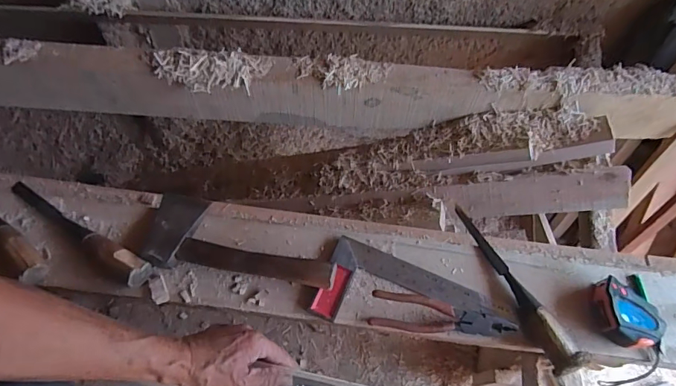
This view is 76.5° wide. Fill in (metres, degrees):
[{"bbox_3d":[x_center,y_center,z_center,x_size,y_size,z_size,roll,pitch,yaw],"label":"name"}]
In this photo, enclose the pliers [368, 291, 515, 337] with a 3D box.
[{"bbox_3d":[0.142,0.167,0.584,0.192,0.026,0.044,5,61,0],"label":"pliers"}]

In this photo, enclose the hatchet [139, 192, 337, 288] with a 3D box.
[{"bbox_3d":[-0.143,0.064,0.629,0.290,0.039,0.116,8,61,2],"label":"hatchet"}]

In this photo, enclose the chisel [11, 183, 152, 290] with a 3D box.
[{"bbox_3d":[-0.391,0.053,0.626,0.281,0.033,0.037,28,63,12],"label":"chisel"}]

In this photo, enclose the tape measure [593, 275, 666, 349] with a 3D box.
[{"bbox_3d":[0.394,0.164,0.585,0.077,0.040,0.088,10,61,2],"label":"tape measure"}]

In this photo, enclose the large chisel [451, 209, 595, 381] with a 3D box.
[{"bbox_3d":[0.246,0.120,0.603,0.033,0.049,0.260,-18,63,-13],"label":"large chisel"}]

